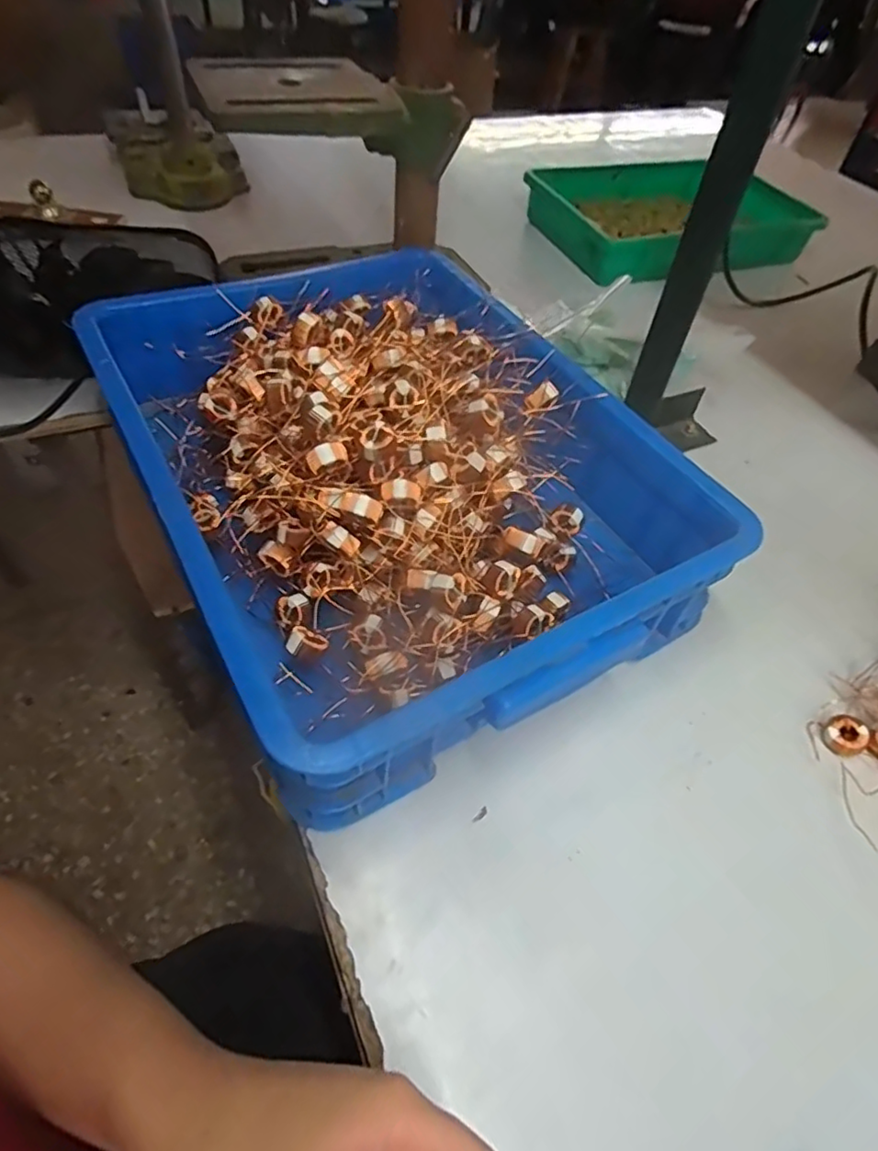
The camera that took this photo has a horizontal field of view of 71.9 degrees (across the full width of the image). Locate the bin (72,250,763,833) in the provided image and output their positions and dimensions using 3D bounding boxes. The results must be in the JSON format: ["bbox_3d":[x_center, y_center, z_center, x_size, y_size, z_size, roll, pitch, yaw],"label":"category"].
[{"bbox_3d":[-0.030,-0.081,0.446,0.317,0.121,0.405,-22,57,-22],"label":"bin"}]

